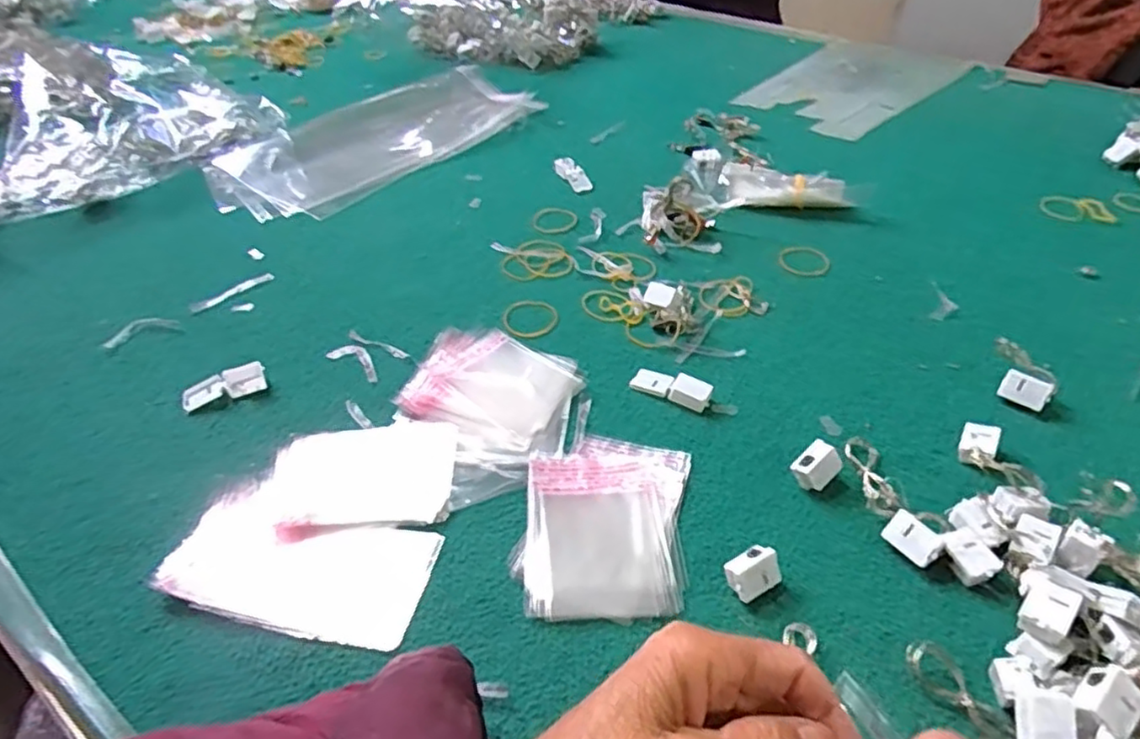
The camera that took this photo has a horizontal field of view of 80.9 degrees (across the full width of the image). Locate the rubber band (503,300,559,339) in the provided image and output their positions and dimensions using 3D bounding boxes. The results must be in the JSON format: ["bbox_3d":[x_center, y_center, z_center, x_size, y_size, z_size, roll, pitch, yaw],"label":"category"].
[{"bbox_3d":[-0.031,-0.041,0.535,0.043,0.004,0.046,-2,44,-5],"label":"rubber band"}]

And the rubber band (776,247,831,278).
[{"bbox_3d":[0.204,-0.095,0.583,0.043,0.004,0.046,20,47,21],"label":"rubber band"}]

